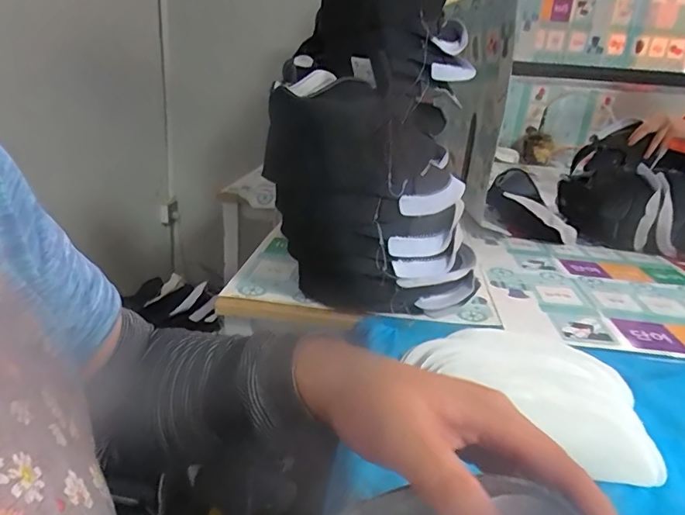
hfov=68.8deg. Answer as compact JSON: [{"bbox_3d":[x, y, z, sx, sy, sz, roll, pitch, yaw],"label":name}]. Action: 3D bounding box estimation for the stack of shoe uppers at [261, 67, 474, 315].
[{"bbox_3d":[0.052,-0.077,0.679,0.264,0.310,0.199,11,22,18],"label":"stack of shoe uppers"}]

